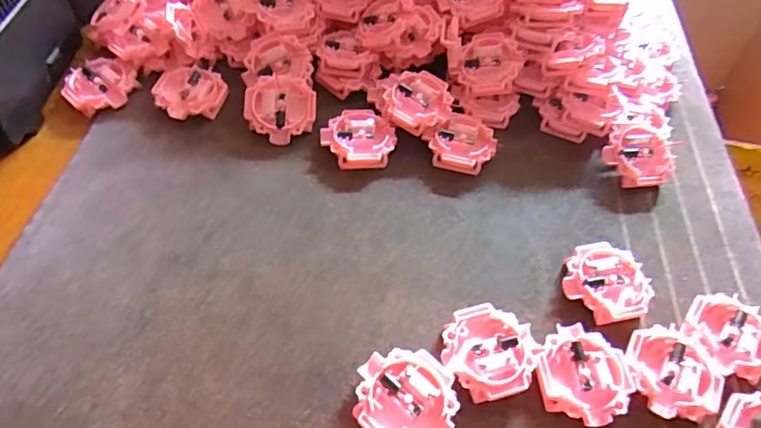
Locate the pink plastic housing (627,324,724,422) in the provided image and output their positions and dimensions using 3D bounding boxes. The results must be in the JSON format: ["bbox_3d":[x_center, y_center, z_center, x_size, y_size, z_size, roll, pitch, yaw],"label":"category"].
[{"bbox_3d":[0.171,0.091,0.298,0.052,0.013,0.052,0,59,-4],"label":"pink plastic housing"}]

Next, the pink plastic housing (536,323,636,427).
[{"bbox_3d":[0.116,0.092,0.293,0.052,0.012,0.052,2,58,-3],"label":"pink plastic housing"}]

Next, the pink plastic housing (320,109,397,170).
[{"bbox_3d":[-0.017,-0.057,0.388,0.054,0.011,0.052,2,58,-3],"label":"pink plastic housing"}]

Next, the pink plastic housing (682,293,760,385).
[{"bbox_3d":[0.216,0.077,0.318,0.051,0.018,0.052,2,58,-3],"label":"pink plastic housing"}]

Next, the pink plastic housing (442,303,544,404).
[{"bbox_3d":[0.064,0.080,0.298,0.054,0.016,0.051,2,58,-3],"label":"pink plastic housing"}]

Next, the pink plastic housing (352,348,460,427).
[{"bbox_3d":[0.013,0.100,0.277,0.053,0.014,0.052,2,58,-3],"label":"pink plastic housing"}]

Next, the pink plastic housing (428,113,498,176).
[{"bbox_3d":[0.064,-0.054,0.393,0.046,0.012,0.050,15,59,5],"label":"pink plastic housing"}]

